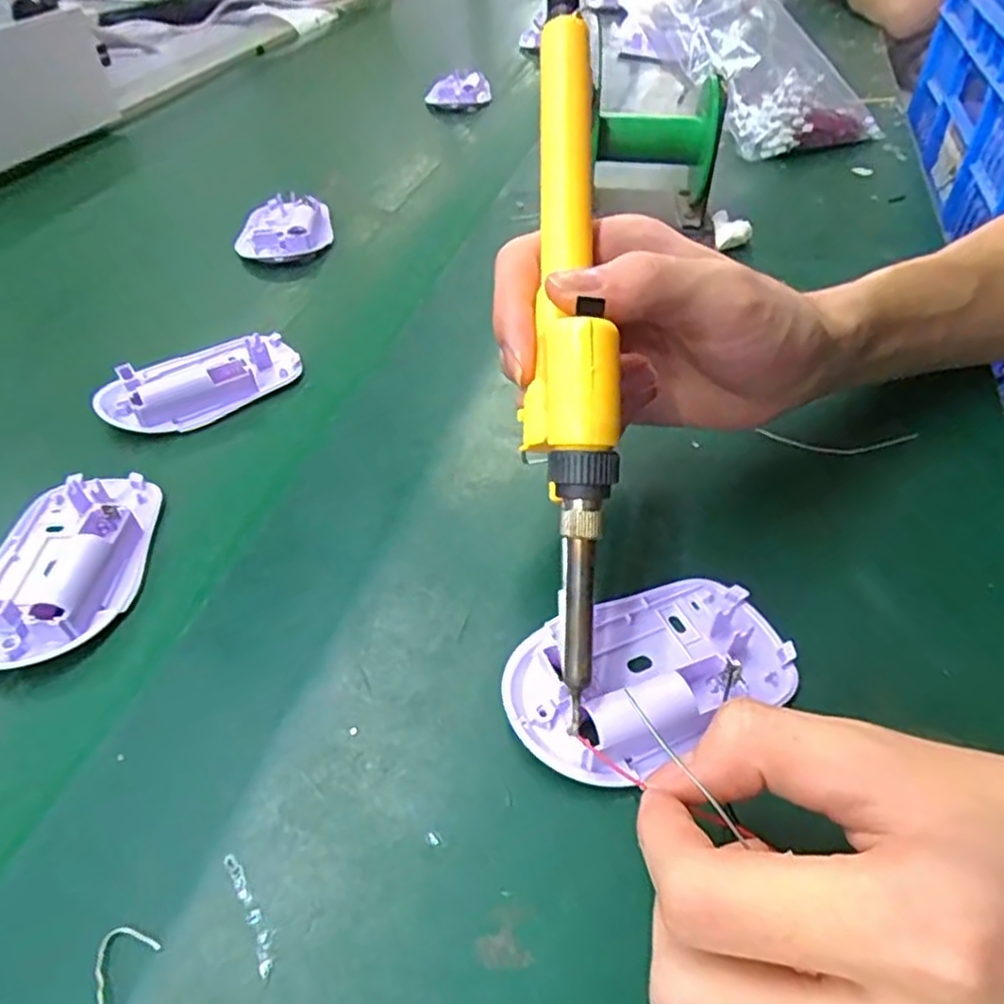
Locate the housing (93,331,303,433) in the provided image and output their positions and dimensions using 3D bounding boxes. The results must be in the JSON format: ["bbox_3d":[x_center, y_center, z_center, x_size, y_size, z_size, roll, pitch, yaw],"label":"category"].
[{"bbox_3d":[-0.150,-0.063,0.349,0.093,0.018,0.053,-32,52,-29],"label":"housing"}]

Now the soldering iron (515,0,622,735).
[{"bbox_3d":[0.019,-0.061,0.210,0.024,0.031,0.236,0,79,0],"label":"soldering iron"}]

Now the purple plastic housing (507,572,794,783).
[{"bbox_3d":[0.047,0.051,0.229,0.094,0.016,0.056,-22,49,-21],"label":"purple plastic housing"}]

